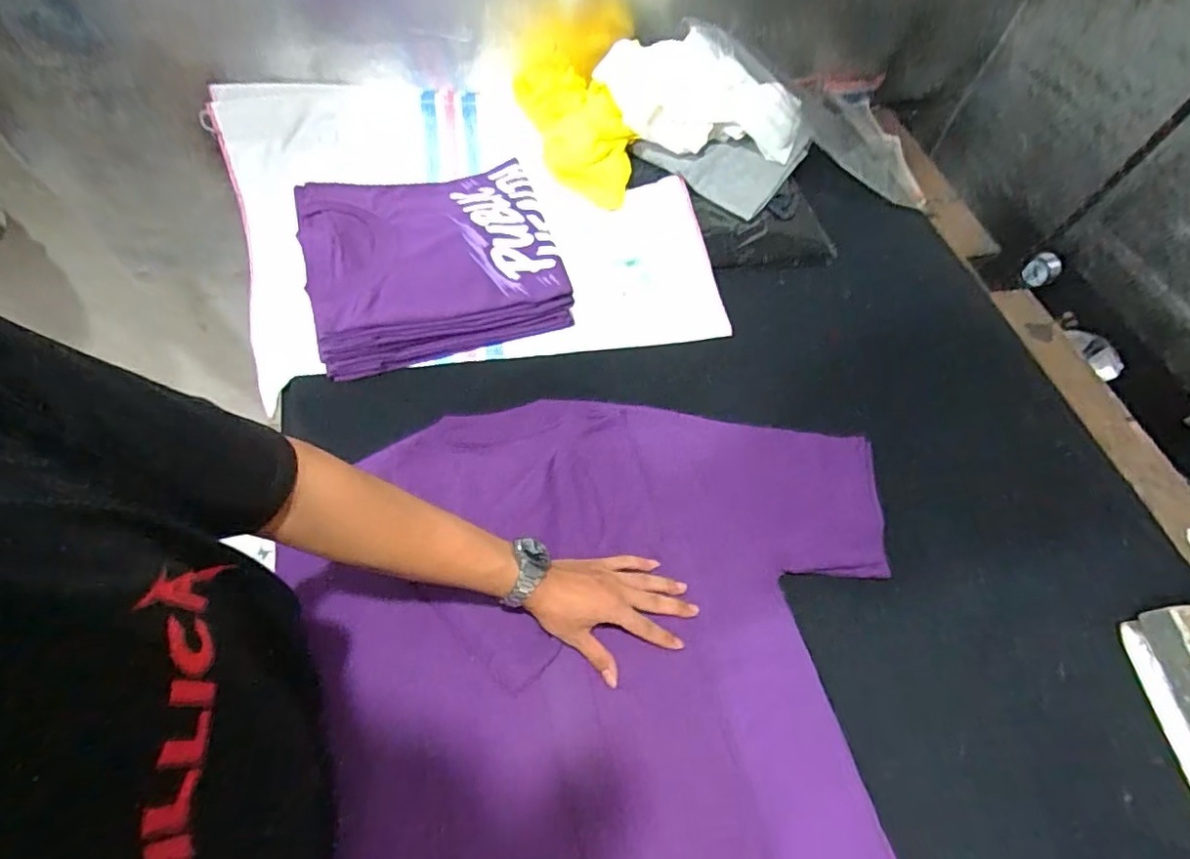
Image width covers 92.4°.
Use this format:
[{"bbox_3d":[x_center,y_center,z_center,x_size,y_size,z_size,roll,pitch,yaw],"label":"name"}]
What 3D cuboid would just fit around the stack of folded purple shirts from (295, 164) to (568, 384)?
[{"bbox_3d":[-0.223,-0.240,0.796,0.329,0.099,0.284,-12,62,-10],"label":"stack of folded purple shirts"}]

